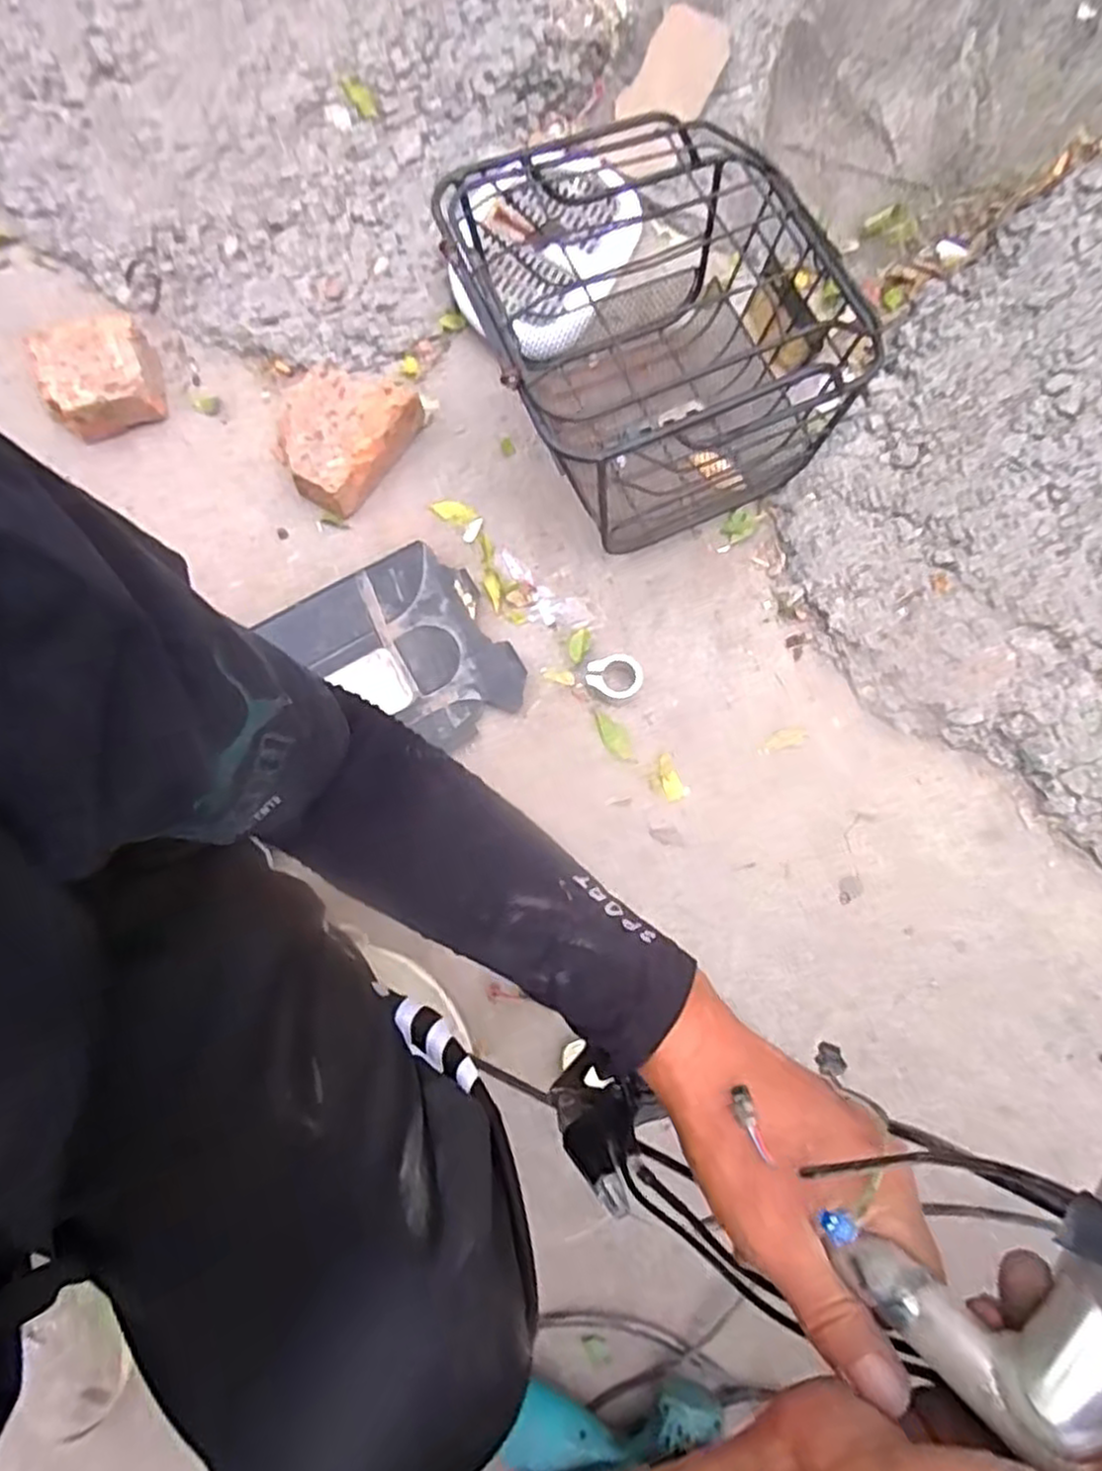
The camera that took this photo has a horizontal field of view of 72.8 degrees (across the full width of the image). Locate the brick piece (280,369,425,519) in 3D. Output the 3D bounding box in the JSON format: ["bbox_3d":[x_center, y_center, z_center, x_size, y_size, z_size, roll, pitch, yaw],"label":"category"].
[{"bbox_3d":[-0.220,-0.317,0.788,0.132,0.048,0.167,36,77,13],"label":"brick piece"}]

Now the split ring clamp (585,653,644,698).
[{"bbox_3d":[0.061,-0.054,0.713,0.053,0.026,0.042,-17,72,-3],"label":"split ring clamp"}]

